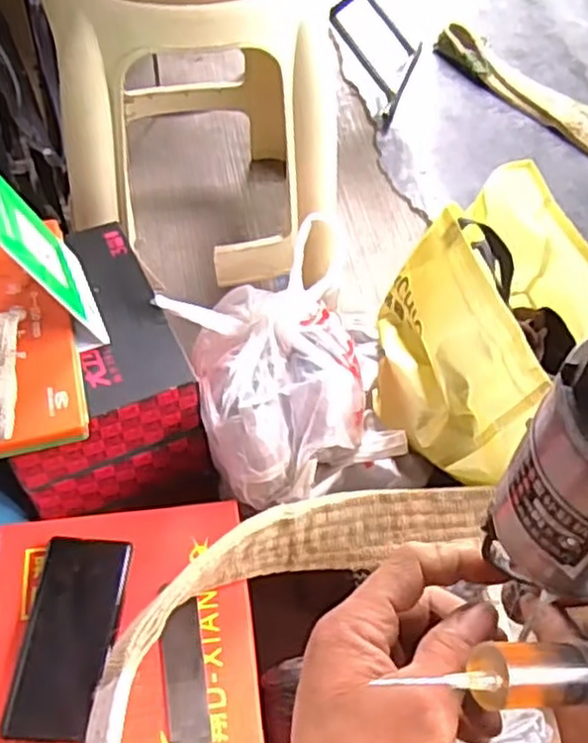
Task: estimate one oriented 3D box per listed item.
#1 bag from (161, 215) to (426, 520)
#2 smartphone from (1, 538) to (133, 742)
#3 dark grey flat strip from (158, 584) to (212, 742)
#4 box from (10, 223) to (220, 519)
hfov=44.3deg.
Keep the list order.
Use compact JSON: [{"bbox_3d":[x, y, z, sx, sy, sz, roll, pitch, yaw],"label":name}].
[{"bbox_3d":[-0.009,-0.005,0.689,0.199,0.177,0.228,-11,56,-11],"label":"bag"},{"bbox_3d":[-0.184,0.214,0.591,0.071,0.009,0.156,5,55,0],"label":"smartphone"},{"bbox_3d":[-0.087,0.248,0.582,0.031,0.005,0.146,-5,58,-12],"label":"dark grey flat strip"},{"bbox_3d":[-0.196,0.002,0.697,0.160,0.148,0.215,-18,58,-15],"label":"box"}]

